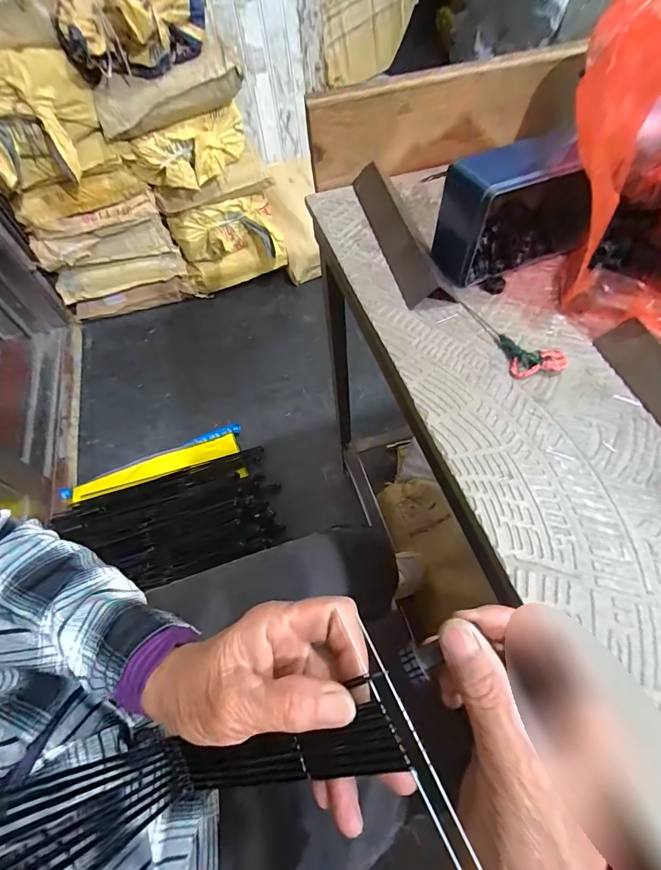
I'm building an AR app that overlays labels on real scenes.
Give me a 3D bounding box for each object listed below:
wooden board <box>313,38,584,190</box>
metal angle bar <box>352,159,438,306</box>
[{"bbox_3d":[0.148,-0.386,0.486,0.358,0.097,0.023,-18,60,-9],"label":"wooden board"},{"bbox_3d":[0.070,-0.231,0.441,0.042,0.018,0.234,-12,59,-5],"label":"metal angle bar"}]

